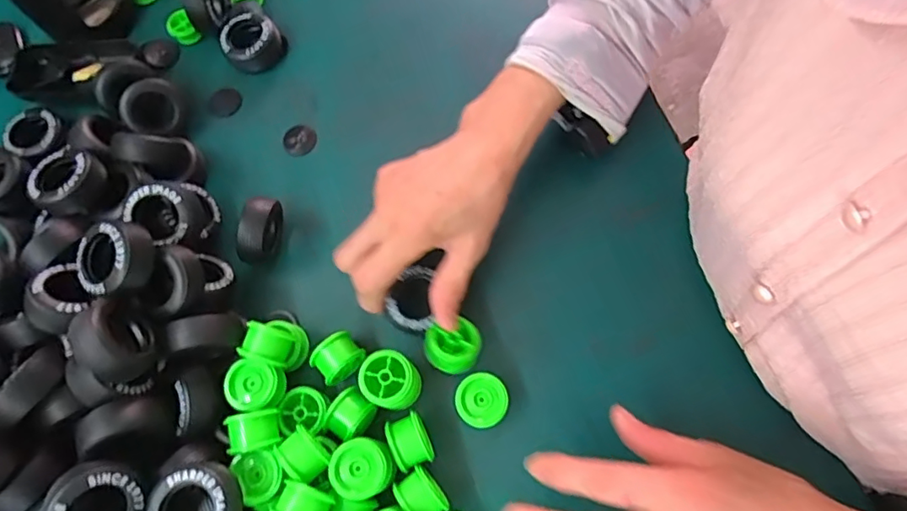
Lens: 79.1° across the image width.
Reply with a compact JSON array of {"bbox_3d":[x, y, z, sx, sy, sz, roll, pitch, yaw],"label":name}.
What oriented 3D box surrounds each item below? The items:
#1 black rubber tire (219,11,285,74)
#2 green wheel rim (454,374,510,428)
[{"bbox_3d":[-0.177,-0.187,0.480,0.048,0.024,0.050,0,72,-1],"label":"black rubber tire"},{"bbox_3d":[0.019,0.099,0.374,0.035,0.020,0.034,0,72,-1],"label":"green wheel rim"}]

